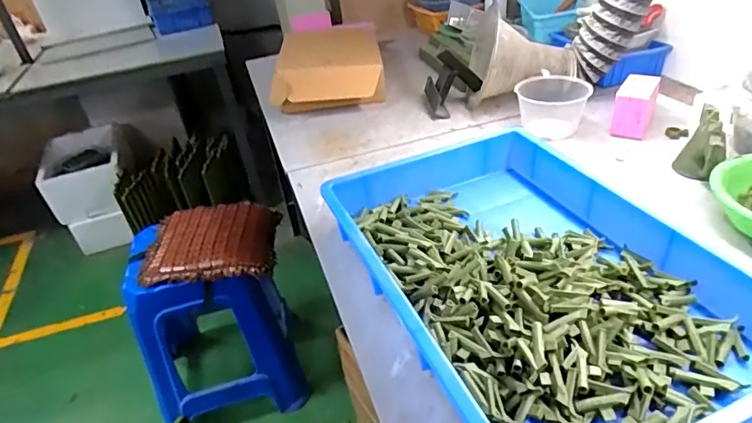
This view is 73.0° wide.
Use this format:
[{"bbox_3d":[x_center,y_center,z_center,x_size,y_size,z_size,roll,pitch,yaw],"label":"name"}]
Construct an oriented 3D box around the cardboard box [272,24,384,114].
[{"bbox_3d":[-0.123,-0.372,1.317,0.271,0.117,0.337,-7,35,1],"label":"cardboard box"}]

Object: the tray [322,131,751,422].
[{"bbox_3d":[0.192,0.074,0.661,0.374,0.090,0.554,-19,36,-15],"label":"tray"}]

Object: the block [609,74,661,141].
[{"bbox_3d":[0.508,-0.205,0.996,0.068,0.087,0.094,15,40,29],"label":"block"}]

